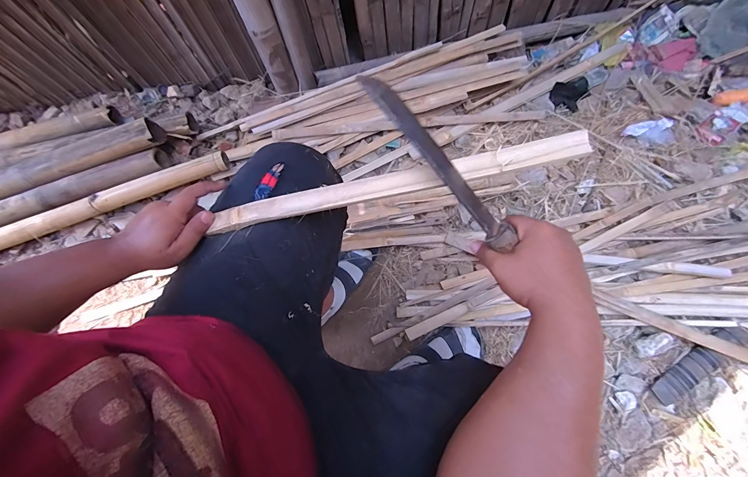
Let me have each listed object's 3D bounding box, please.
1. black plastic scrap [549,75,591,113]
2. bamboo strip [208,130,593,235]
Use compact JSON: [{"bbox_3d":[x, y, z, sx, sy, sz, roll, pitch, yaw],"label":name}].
[{"bbox_3d":[0.564,-0.420,0.908,0.089,0.014,0.126,40,76,15],"label":"black plastic scrap"},{"bbox_3d":[0.005,-0.062,0.374,0.439,0.008,0.032,-10,70,12],"label":"bamboo strip"}]

